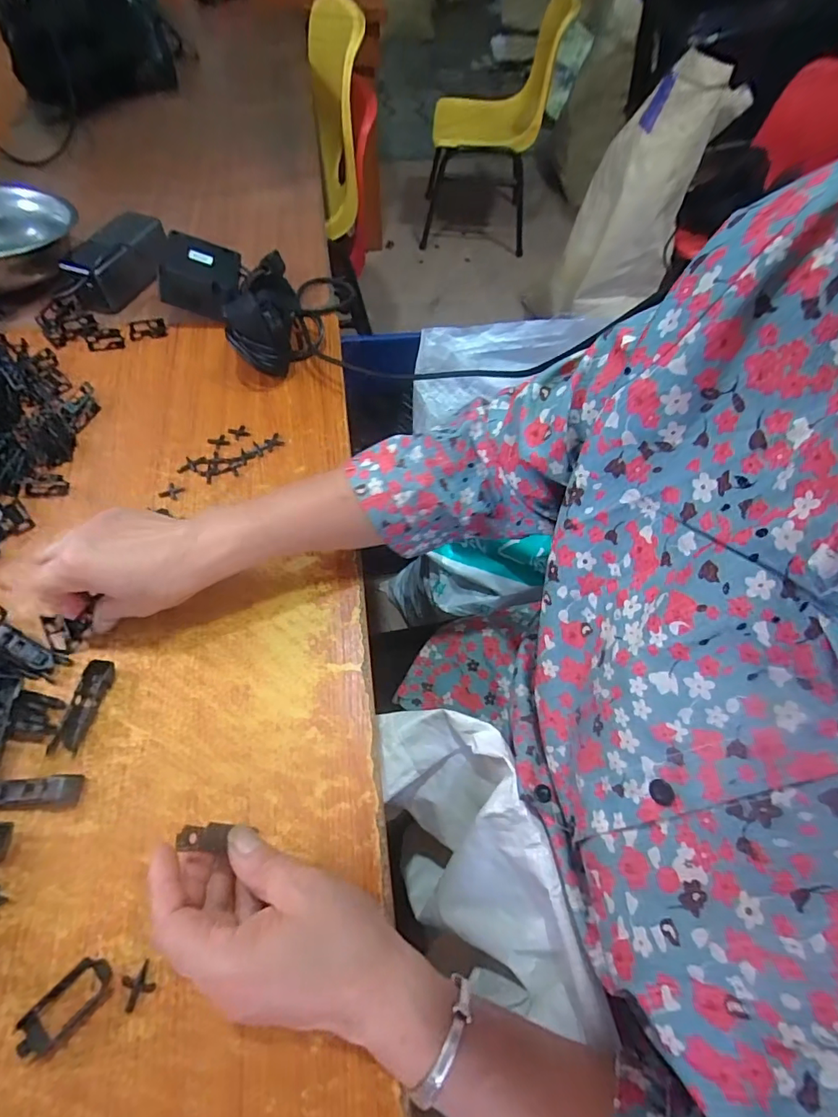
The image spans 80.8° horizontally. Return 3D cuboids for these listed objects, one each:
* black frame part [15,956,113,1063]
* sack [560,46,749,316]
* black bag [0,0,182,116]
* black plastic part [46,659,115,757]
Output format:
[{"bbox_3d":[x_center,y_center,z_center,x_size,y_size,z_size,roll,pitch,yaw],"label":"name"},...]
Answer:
[{"bbox_3d":[-0.200,0.254,0.278,0.027,0.006,0.050,41,66,19],"label":"black frame part"},{"bbox_3d":[0.523,-0.845,1.200,0.259,0.512,0.211,22,62,10],"label":"sack"},{"bbox_3d":[-0.567,-0.915,0.852,0.087,0.191,0.277,29,63,13],"label":"black bag"},{"bbox_3d":[-0.244,0.107,0.358,0.017,0.011,0.066,11,60,4],"label":"black plastic part"}]

